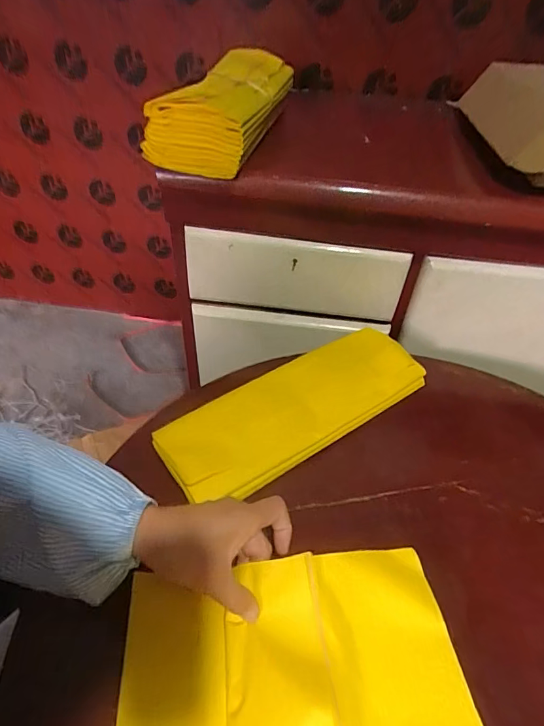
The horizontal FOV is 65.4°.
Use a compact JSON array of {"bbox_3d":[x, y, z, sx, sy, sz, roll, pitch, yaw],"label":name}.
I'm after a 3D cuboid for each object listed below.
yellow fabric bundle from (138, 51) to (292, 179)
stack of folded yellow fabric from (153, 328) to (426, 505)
[{"bbox_3d":[-0.058,-0.382,0.621,0.128,0.082,0.353,11,46,7],"label":"yellow fabric bundle"},{"bbox_3d":[0.036,0.049,0.537,0.353,0.029,0.123,-26,53,-26],"label":"stack of folded yellow fabric"}]

